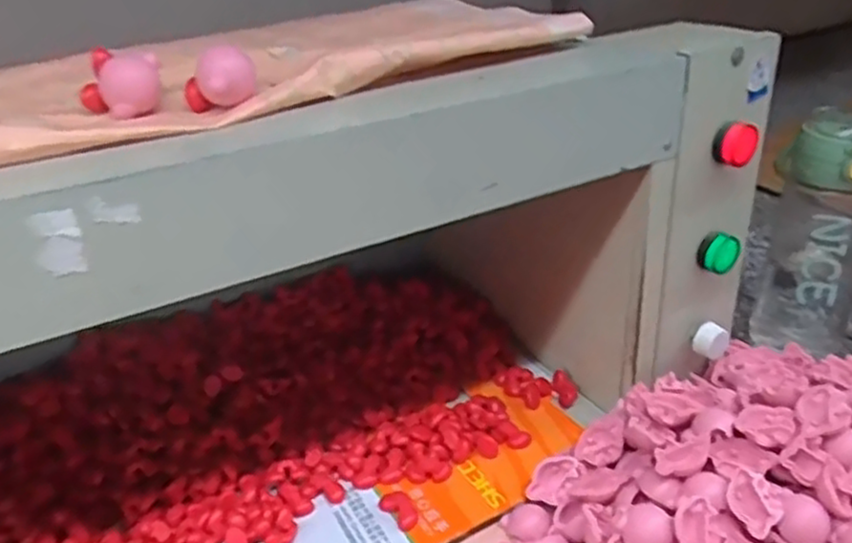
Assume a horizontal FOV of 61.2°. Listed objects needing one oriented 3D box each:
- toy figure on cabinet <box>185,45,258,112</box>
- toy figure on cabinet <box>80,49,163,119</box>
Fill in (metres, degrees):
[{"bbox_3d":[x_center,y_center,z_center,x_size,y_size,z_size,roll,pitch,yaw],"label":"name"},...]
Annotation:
[{"bbox_3d":[-0.100,-0.095,0.355,0.027,0.026,0.026,20,38,33],"label":"toy figure on cabinet"},{"bbox_3d":[-0.148,-0.092,0.352,0.033,0.025,0.024,6,32,14],"label":"toy figure on cabinet"}]

